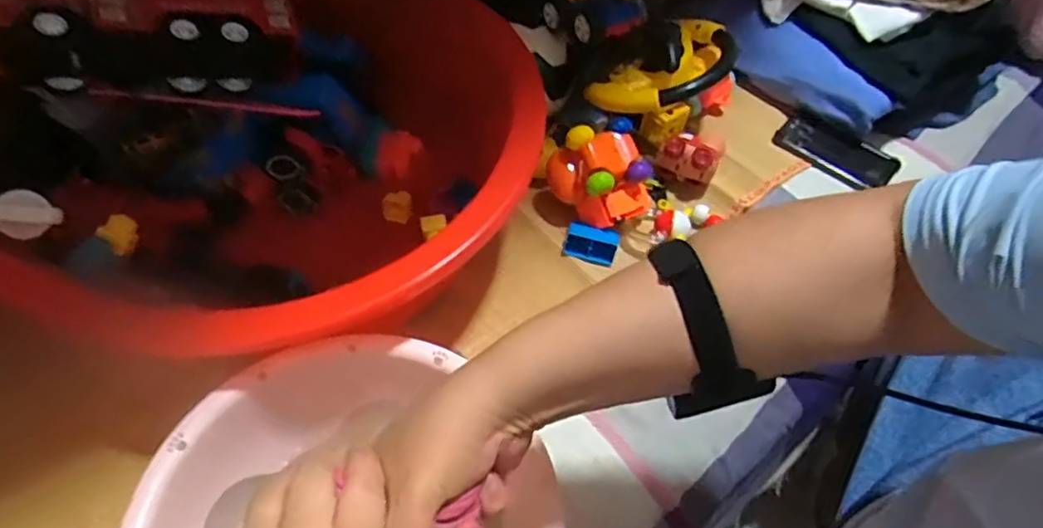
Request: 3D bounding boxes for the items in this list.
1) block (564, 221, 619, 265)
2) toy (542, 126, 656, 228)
[{"bbox_3d":[0.079,-0.023,0.701,0.058,0.023,0.035,17,58,9],"label":"block"},{"bbox_3d":[0.092,-0.098,0.703,0.100,0.093,0.094,-30,62,-20],"label":"toy"}]

